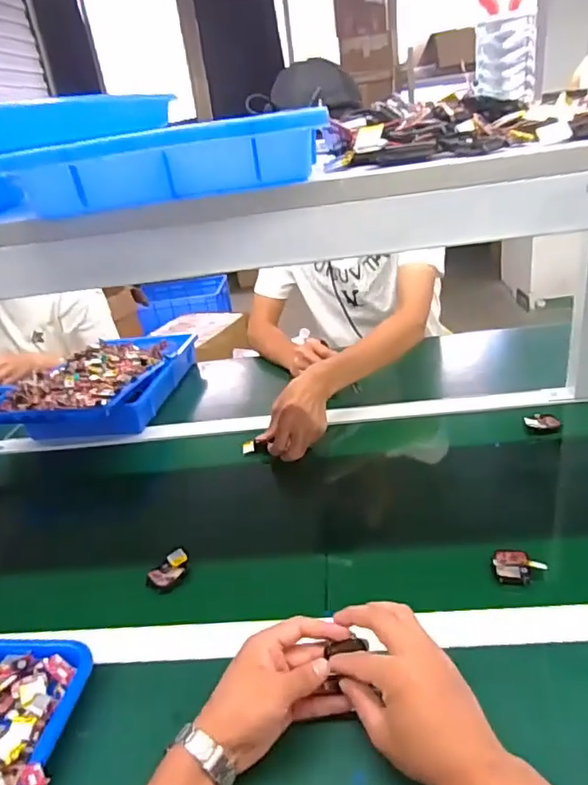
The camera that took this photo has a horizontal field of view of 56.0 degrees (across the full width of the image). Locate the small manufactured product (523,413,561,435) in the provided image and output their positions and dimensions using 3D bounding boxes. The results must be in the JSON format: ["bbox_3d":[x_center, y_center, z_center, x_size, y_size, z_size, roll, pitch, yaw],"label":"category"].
[{"bbox_3d":[0.377,0.048,0.841,0.050,0.029,0.019,-2,27,12],"label":"small manufactured product"}]

